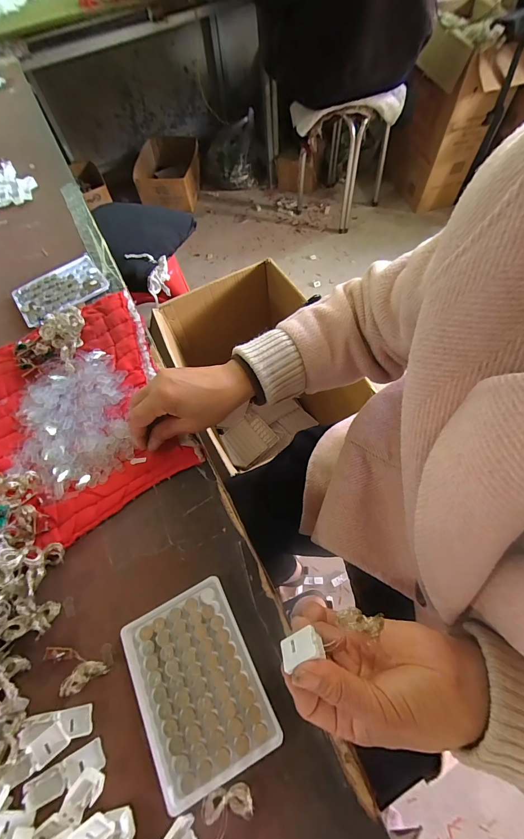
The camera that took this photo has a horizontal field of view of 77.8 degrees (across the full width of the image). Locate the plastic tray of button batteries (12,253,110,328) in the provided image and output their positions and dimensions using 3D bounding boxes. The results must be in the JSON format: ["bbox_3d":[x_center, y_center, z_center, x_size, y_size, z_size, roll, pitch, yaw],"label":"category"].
[{"bbox_3d":[-0.313,-0.204,0.502,0.129,0.008,0.102,-35,66,-12],"label":"plastic tray of button batteries"}]

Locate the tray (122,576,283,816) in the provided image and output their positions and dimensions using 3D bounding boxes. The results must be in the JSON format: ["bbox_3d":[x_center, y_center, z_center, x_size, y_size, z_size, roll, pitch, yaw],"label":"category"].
[{"bbox_3d":[-0.056,0.217,0.271,0.096,0.008,0.129,-26,64,-11],"label":"tray"}]

